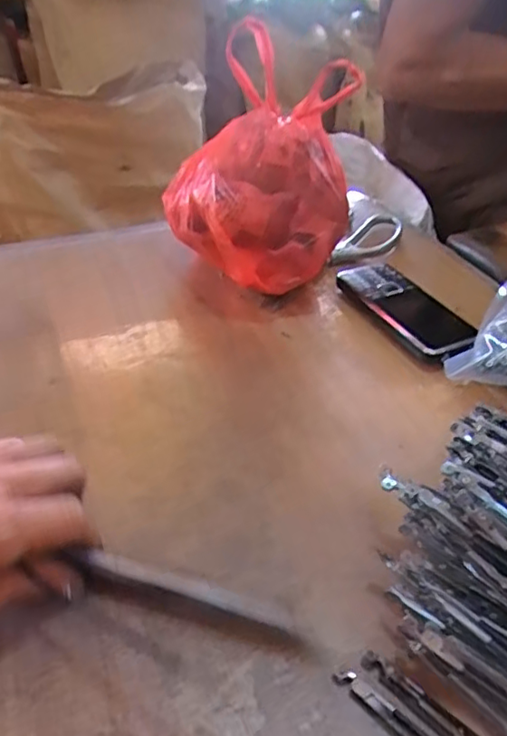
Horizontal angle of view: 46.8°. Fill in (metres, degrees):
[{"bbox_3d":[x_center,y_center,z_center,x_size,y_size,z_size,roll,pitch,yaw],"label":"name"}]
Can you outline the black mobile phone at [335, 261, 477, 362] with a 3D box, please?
[{"bbox_3d":[0.120,-0.043,0.457,0.048,0.021,0.128,-15,42,-19],"label":"black mobile phone"}]

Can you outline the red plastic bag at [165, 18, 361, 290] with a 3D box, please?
[{"bbox_3d":[0.004,-0.143,0.462,0.150,0.167,0.116,0,39,-1],"label":"red plastic bag"}]

